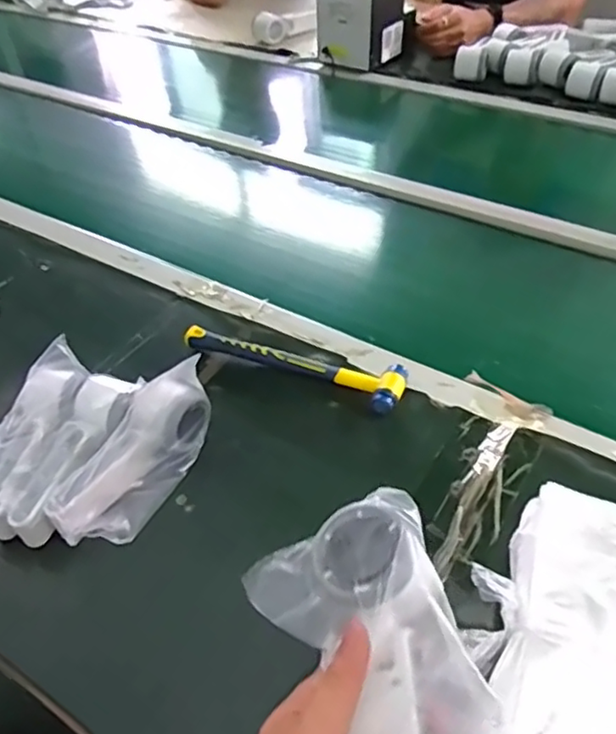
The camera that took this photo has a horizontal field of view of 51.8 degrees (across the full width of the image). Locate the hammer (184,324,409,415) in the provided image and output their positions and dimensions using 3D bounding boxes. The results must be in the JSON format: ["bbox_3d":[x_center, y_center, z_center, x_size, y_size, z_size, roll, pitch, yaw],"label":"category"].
[{"bbox_3d":[-0.017,-0.005,0.671,0.241,0.024,0.058,15,48,17],"label":"hammer"}]

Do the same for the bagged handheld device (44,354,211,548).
[{"bbox_3d":[-0.148,0.082,0.573,0.064,0.079,0.173,26,69,27],"label":"bagged handheld device"}]

